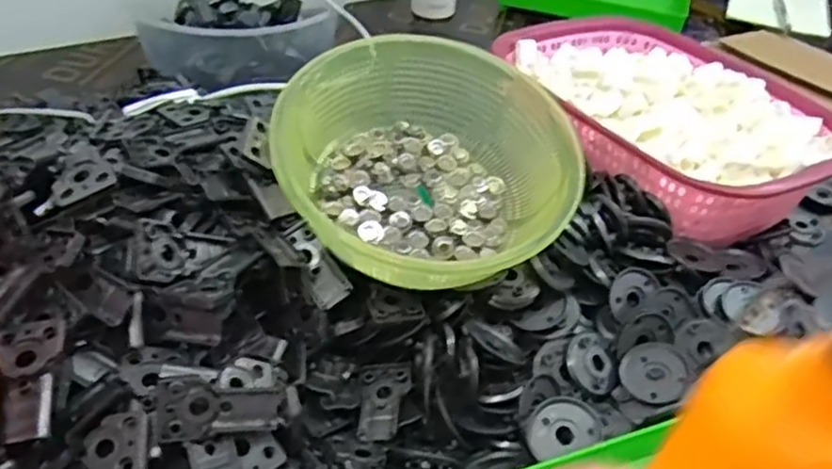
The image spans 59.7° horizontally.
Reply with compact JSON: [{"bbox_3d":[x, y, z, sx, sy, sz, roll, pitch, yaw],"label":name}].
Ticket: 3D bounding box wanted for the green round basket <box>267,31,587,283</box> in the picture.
[{"bbox_3d":[0.000,-0.052,0.498,0.192,0.100,0.158,-6,42,-14],"label":"green round basket"}]

